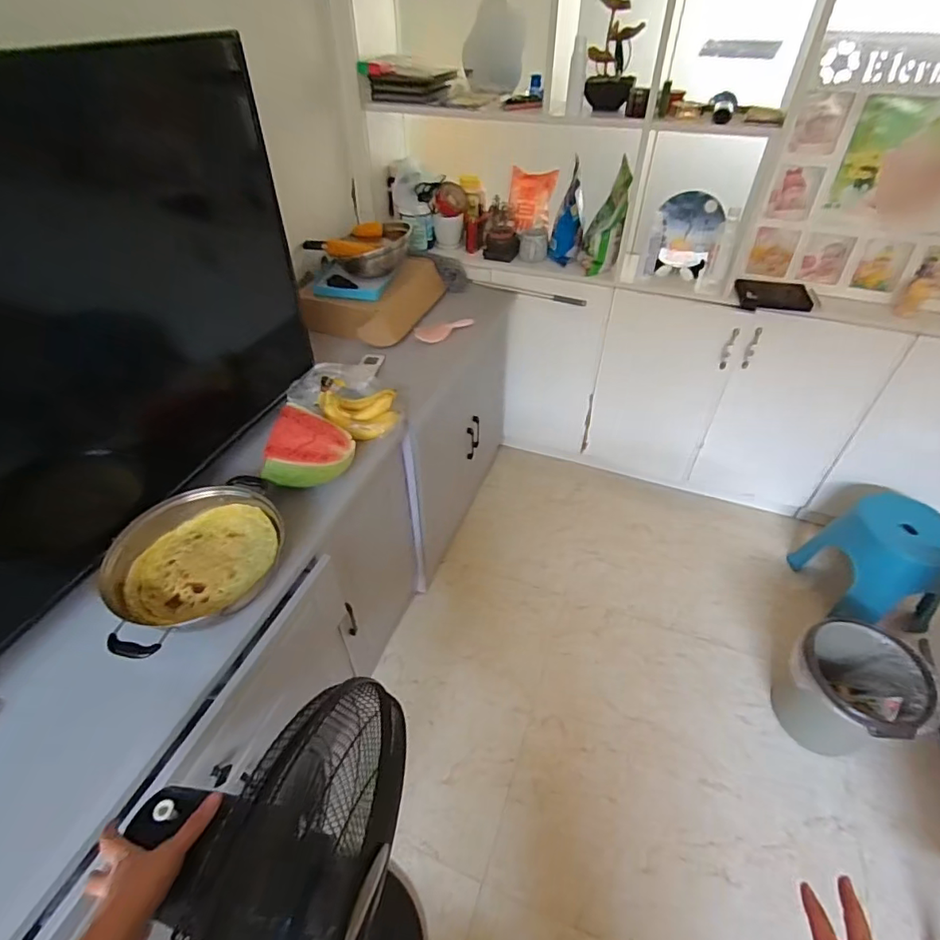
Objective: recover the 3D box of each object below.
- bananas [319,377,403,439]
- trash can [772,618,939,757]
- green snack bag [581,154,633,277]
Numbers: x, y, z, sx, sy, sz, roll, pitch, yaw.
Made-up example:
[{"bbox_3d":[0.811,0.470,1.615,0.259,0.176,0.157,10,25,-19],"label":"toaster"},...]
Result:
[{"bbox_3d":[-0.240,-0.142,1.111,0.167,0.072,0.168,-9,45,-9],"label":"bananas"},{"bbox_3d":[0.946,0.569,1.305,0.246,0.284,0.290,-20,48,-20],"label":"trash can"},{"bbox_3d":[0.411,-0.761,1.567,0.112,0.267,0.171,9,45,9],"label":"green snack bag"}]

